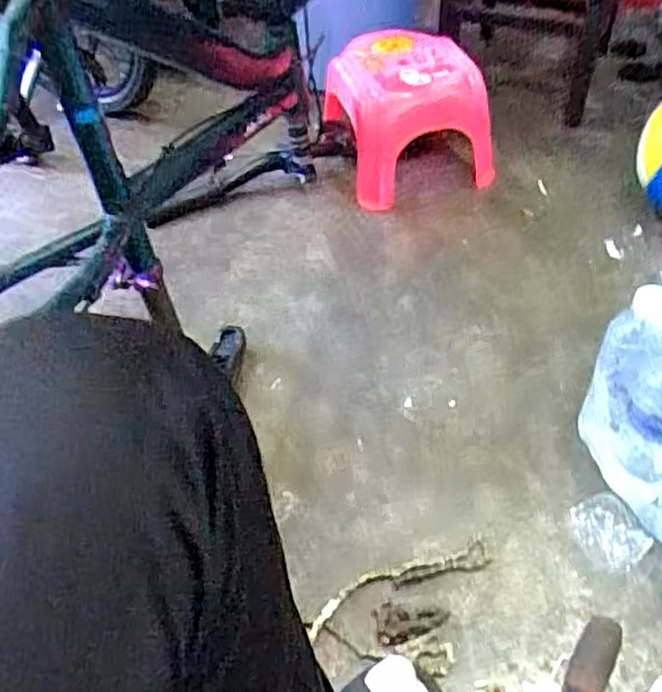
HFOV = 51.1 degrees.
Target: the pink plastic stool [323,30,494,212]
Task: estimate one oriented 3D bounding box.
[{"bbox_3d":[0.116,-0.387,1.156,0.233,0.177,0.258,-16,48,-7],"label":"pink plastic stool"}]

